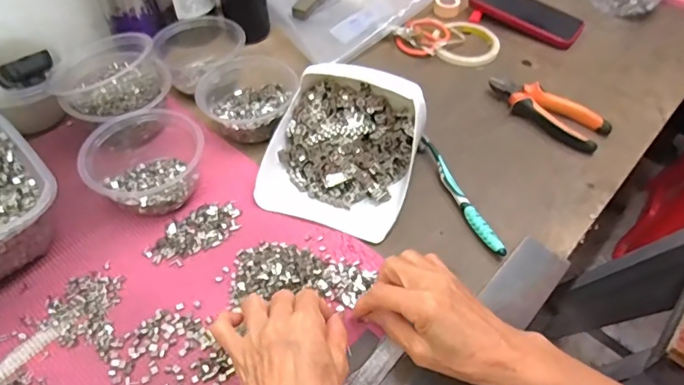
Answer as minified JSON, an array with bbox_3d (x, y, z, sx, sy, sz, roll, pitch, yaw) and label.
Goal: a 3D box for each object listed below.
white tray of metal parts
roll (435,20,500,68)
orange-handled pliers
[{"bbox_3d":[0.002,-0.058,0.514,0.157,0.075,0.171,16,53,11],"label":"white tray of metal parts"},{"bbox_3d":[0.189,-0.221,0.711,0.083,0.015,0.098,13,51,9],"label":"roll"},{"bbox_3d":[0.252,-0.102,0.601,0.148,0.024,0.052,31,56,23],"label":"orange-handled pliers"}]

